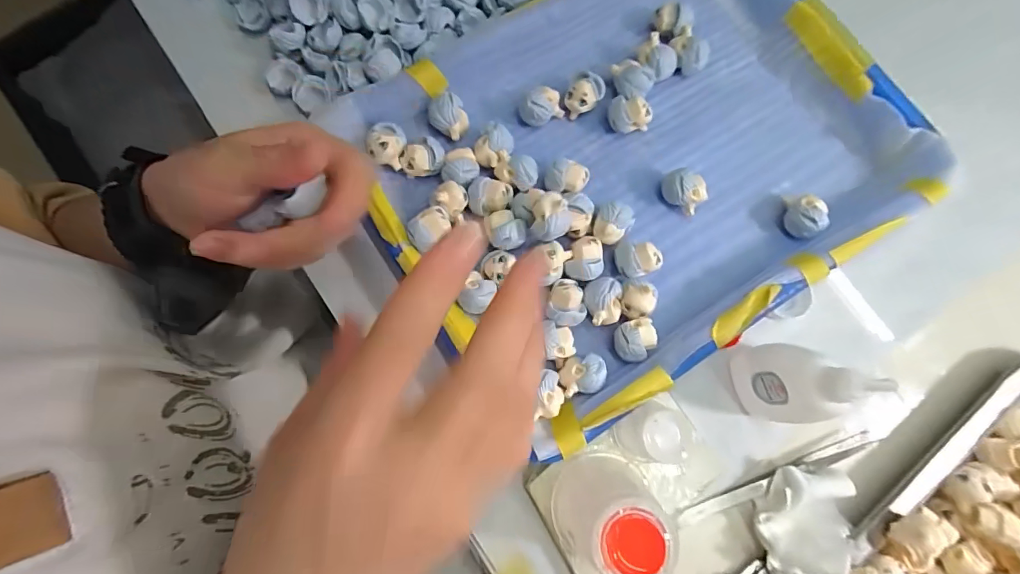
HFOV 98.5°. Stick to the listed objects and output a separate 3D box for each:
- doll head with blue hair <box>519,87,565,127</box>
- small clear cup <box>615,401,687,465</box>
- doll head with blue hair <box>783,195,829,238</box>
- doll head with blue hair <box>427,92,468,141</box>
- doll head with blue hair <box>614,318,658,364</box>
[{"bbox_3d":[0.020,-0.119,0.292,0.030,0.023,0.017,-26,80,-5],"label":"doll head with blue hair"},{"bbox_3d":[0.078,0.083,0.244,0.025,0.039,0.031,28,80,5],"label":"small clear cup"},{"bbox_3d":[0.189,-0.045,0.284,0.021,0.021,0.023,16,79,3],"label":"doll head with blue hair"},{"bbox_3d":[-0.040,-0.111,0.288,0.023,0.020,0.027,-20,80,-4],"label":"doll head with blue hair"},{"bbox_3d":[0.076,0.032,0.264,0.024,0.021,0.024,0,79,0],"label":"doll head with blue hair"}]

